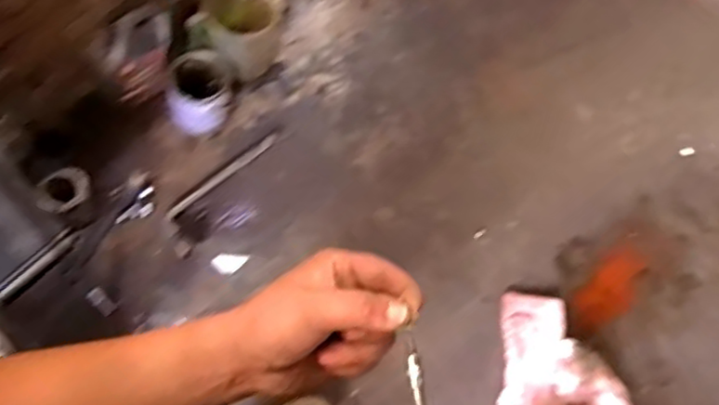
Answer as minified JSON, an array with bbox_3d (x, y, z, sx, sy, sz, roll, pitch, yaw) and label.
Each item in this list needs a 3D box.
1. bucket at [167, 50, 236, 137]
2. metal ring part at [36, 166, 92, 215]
[{"bbox_3d":[-0.416,-0.282,1.813,0.177,0.160,0.167,3,63,-6],"label":"bucket"},{"bbox_3d":[-0.690,-0.028,1.596,0.092,0.027,0.140,57,46,-15],"label":"metal ring part"}]

